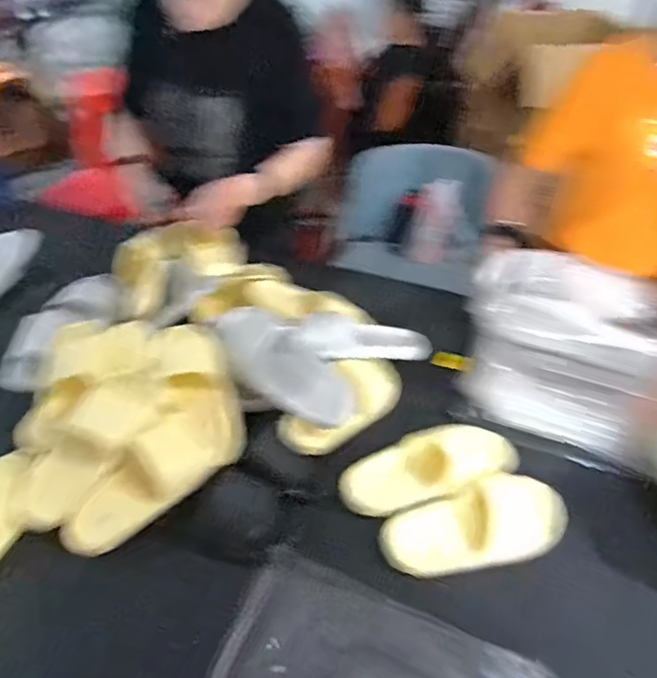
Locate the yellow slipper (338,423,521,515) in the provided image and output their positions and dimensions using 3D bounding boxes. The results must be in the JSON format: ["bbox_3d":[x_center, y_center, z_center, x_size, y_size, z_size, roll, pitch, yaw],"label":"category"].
[{"bbox_3d":[0.156,0.192,0.802,0.277,0.049,0.108,-11,48,-12],"label":"yellow slipper"}]

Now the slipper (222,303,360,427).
[{"bbox_3d":[-0.076,0.044,0.849,0.255,0.056,0.118,40,97,9],"label":"slipper"}]

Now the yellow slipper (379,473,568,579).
[{"bbox_3d":[0.212,0.266,0.741,0.258,0.057,0.108,-13,49,-14],"label":"yellow slipper"}]

